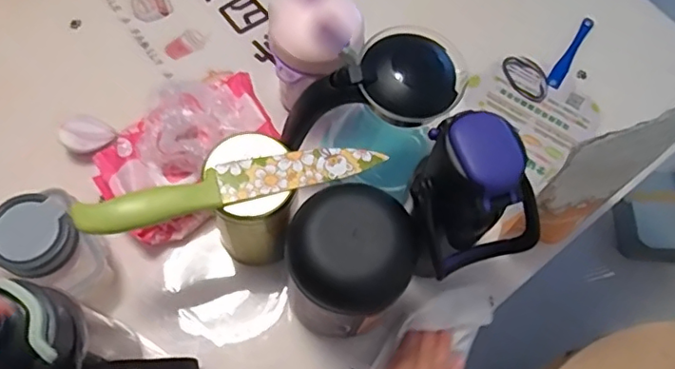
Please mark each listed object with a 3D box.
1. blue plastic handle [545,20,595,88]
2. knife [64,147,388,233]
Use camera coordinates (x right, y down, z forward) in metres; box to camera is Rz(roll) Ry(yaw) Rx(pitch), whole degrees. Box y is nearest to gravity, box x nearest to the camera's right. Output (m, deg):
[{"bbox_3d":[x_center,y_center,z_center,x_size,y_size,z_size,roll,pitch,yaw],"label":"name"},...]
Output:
[{"bbox_3d":[0.298,-0.167,0.740,0.018,0.005,0.124,32,70,10],"label":"blue plastic handle"},{"bbox_3d":[-0.086,0.000,0.485,0.249,0.021,0.032,-15,69,-9],"label":"knife"}]

